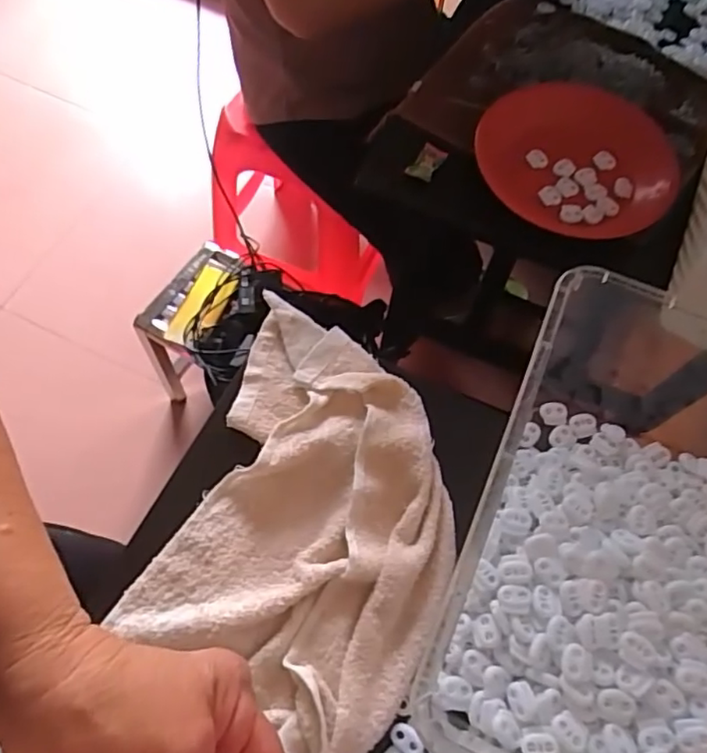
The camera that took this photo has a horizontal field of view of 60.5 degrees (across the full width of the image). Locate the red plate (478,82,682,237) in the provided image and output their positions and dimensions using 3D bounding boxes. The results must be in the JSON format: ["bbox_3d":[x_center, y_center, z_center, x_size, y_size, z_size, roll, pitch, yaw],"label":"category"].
[{"bbox_3d":[0.218,-0.213,0.603,0.198,0.030,0.166,19,63,6],"label":"red plate"}]

